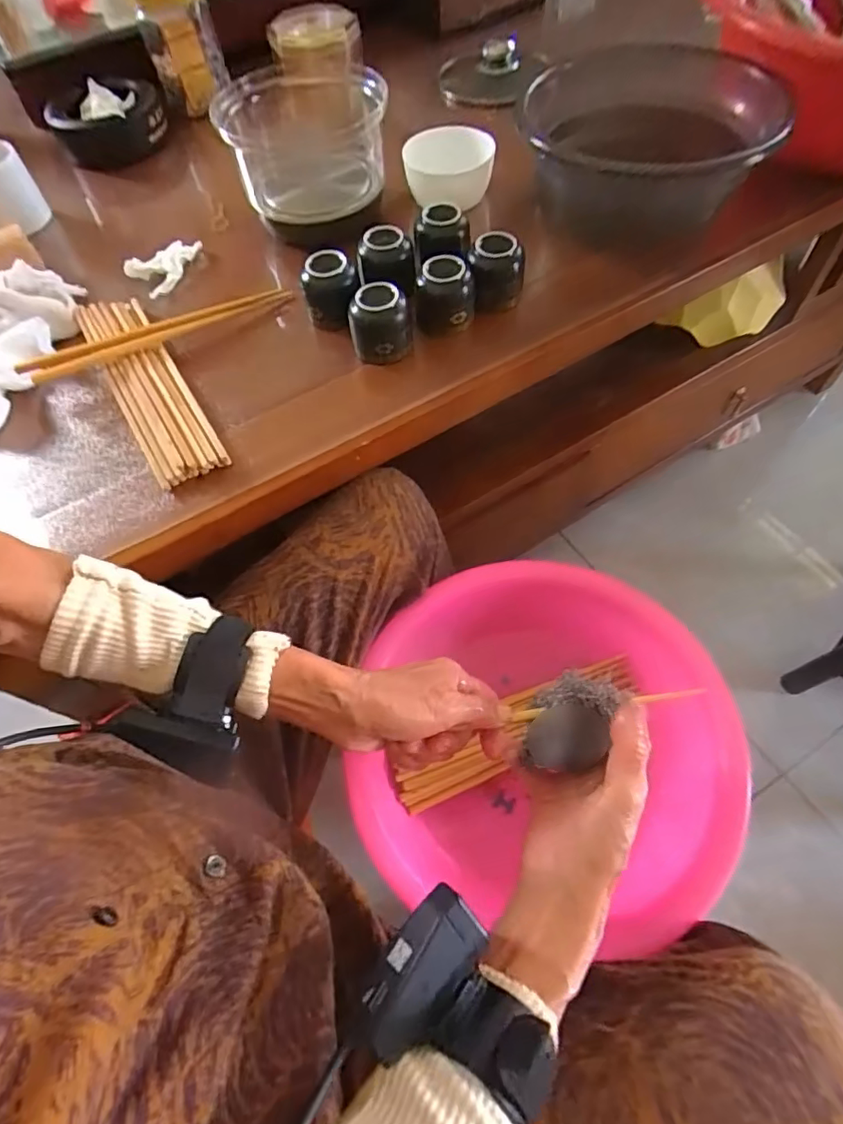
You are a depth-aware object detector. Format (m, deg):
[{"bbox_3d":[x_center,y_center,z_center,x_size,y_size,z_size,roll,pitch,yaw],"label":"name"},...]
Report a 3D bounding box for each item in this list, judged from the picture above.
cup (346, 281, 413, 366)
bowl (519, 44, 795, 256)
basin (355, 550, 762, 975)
[{"bbox_3d":[-0.035,-0.203,0.480,0.051,0.054,0.045,-13,59,-3],"label":"cup"},{"bbox_3d":[0.213,-0.393,0.543,0.207,0.100,0.218,-2,59,3],"label":"bowl"},{"bbox_3d":[0.106,0.156,0.496,0.307,0.110,0.287,-2,59,3],"label":"basin"}]

